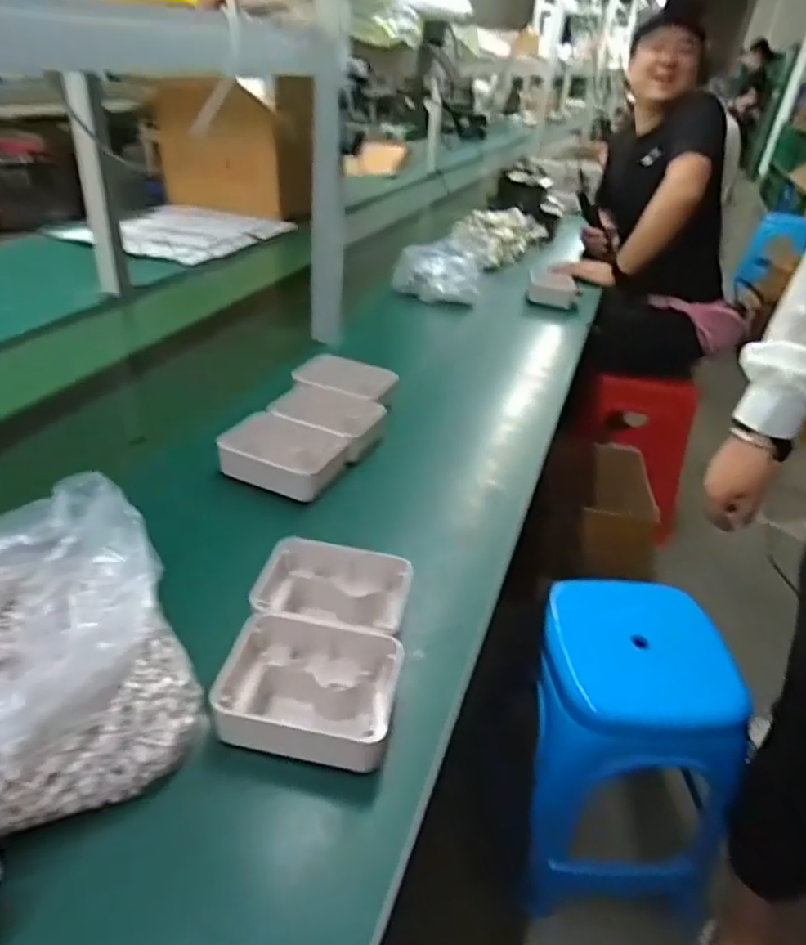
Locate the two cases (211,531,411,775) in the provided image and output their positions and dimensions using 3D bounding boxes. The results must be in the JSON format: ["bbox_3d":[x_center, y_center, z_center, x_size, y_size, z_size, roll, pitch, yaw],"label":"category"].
[{"bbox_3d":[-0.068,0.140,0.543,0.133,0.045,0.206,7,34,2],"label":"two cases"}]

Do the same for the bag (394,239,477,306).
[{"bbox_3d":[0.070,-0.417,1.332,0.183,0.103,0.067,6,34,0],"label":"bag"}]

